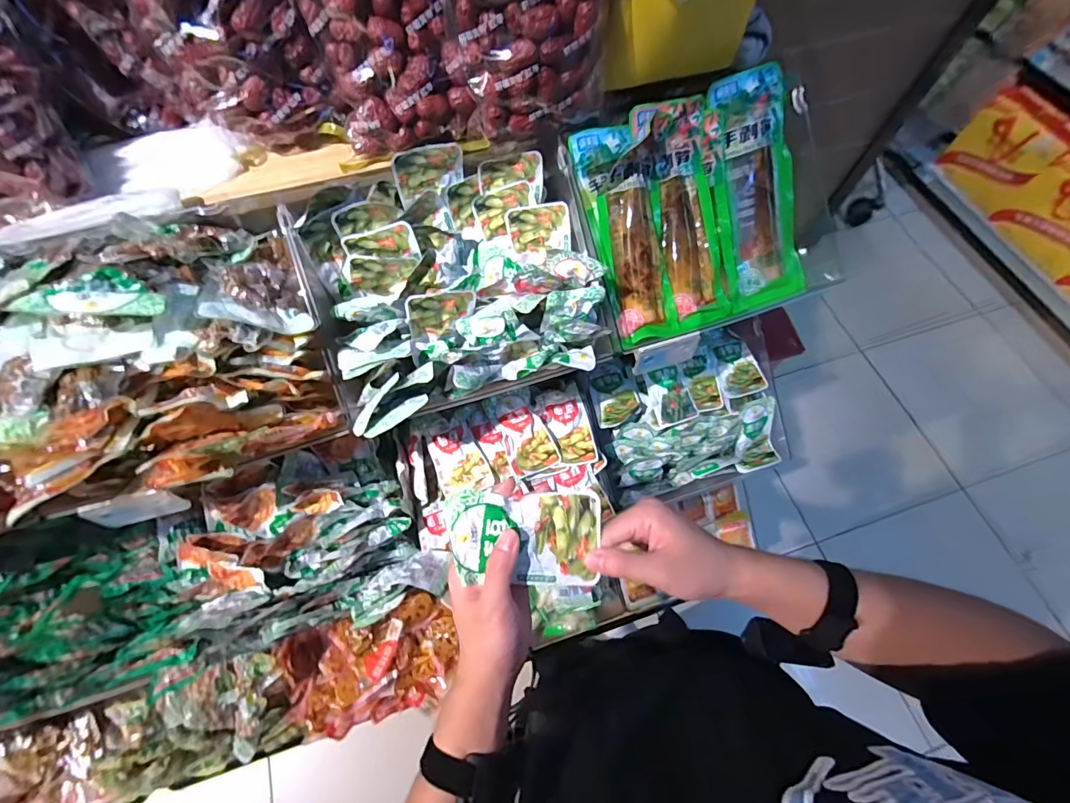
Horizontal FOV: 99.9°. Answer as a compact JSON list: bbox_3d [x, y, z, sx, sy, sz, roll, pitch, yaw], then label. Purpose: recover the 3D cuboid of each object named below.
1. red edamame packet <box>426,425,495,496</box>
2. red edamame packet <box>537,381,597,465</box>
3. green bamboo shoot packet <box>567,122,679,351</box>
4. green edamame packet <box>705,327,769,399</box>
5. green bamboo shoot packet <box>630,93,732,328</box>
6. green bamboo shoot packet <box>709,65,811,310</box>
[{"bbox_3d":[-0.106,0.084,0.626,0.070,0.017,0.090,-21,92,7],"label":"red edamame packet"},{"bbox_3d":[0.050,0.036,0.656,0.067,0.018,0.115,-19,84,-11],"label":"red edamame packet"},{"bbox_3d":[0.109,-0.191,0.531,0.078,0.022,0.241,-21,104,-10],"label":"green bamboo shoot packet"},{"bbox_3d":[0.329,-0.066,0.738,0.069,0.010,0.115,-17,82,-7],"label":"green edamame packet"},{"bbox_3d":[0.180,-0.219,0.539,0.088,0.028,0.248,-18,104,-8],"label":"green bamboo shoot packet"},{"bbox_3d":[0.272,-0.249,0.559,0.110,0.272,0.041,-25,24,-11],"label":"green bamboo shoot packet"}]

